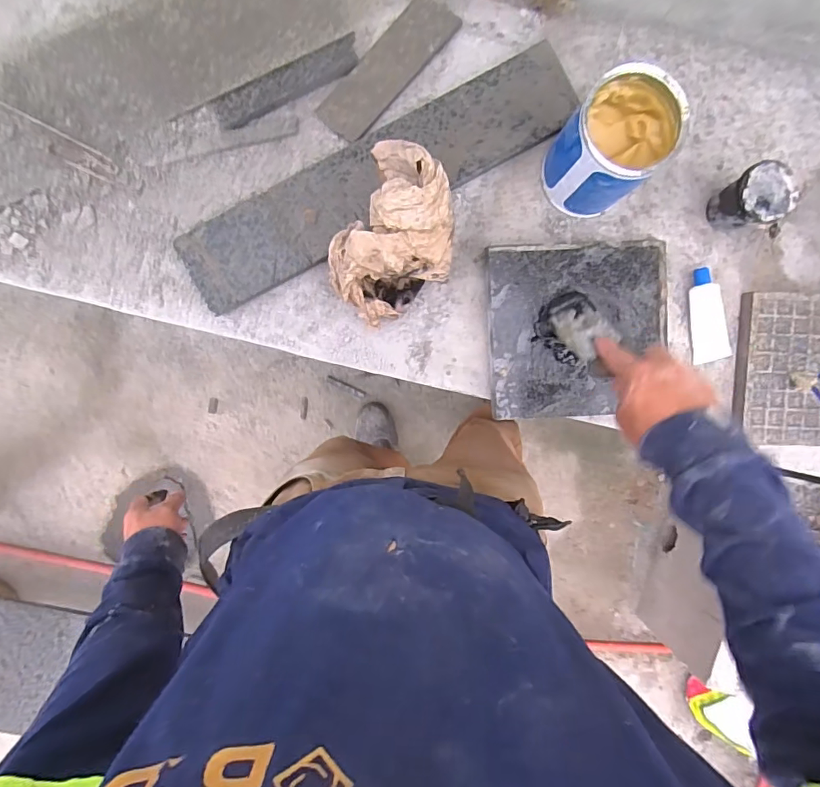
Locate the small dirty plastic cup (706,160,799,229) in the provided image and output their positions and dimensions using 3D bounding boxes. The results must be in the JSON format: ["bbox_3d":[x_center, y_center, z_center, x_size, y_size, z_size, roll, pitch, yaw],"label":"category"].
[{"bbox_3d":[0.378,-0.216,0.540,0.062,0.064,0.060,0,93,0],"label":"small dirty plastic cup"}]

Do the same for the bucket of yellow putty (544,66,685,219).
[{"bbox_3d":[0.205,-0.254,0.497,0.092,0.108,0.097,0,93,0],"label":"bucket of yellow putty"}]

